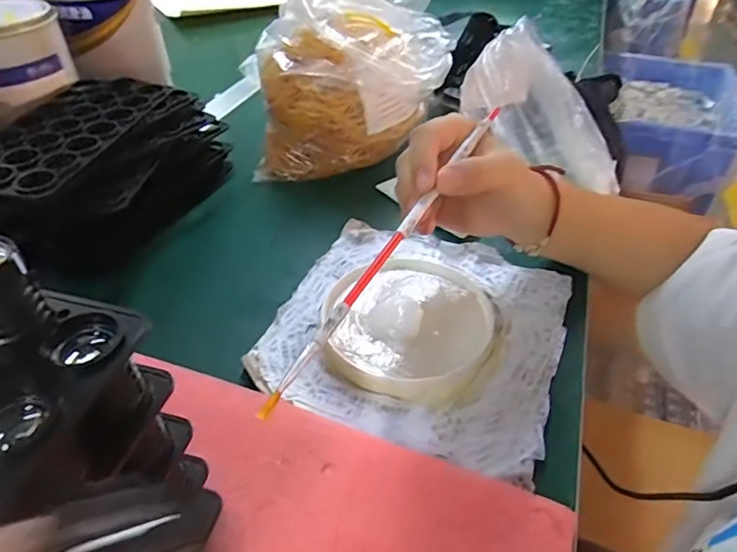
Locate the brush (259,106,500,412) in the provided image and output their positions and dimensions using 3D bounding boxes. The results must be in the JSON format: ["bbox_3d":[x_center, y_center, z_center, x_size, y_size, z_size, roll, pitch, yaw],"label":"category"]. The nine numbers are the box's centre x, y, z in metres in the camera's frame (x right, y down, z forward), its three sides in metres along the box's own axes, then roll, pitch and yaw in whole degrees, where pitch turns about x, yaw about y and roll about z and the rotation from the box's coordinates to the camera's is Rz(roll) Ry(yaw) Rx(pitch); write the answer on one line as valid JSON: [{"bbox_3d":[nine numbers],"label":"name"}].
[{"bbox_3d":[0.018,-0.023,0.275,0.006,0.006,0.236,20,54,25],"label":"brush"}]

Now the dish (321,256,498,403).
[{"bbox_3d":[0.025,0.029,0.373,0.122,0.021,0.126,0,41,0],"label":"dish"}]

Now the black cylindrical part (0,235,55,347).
[{"bbox_3d":[-0.121,0.005,0.171,0.021,0.033,0.016,-30,49,-29],"label":"black cylindrical part"}]

